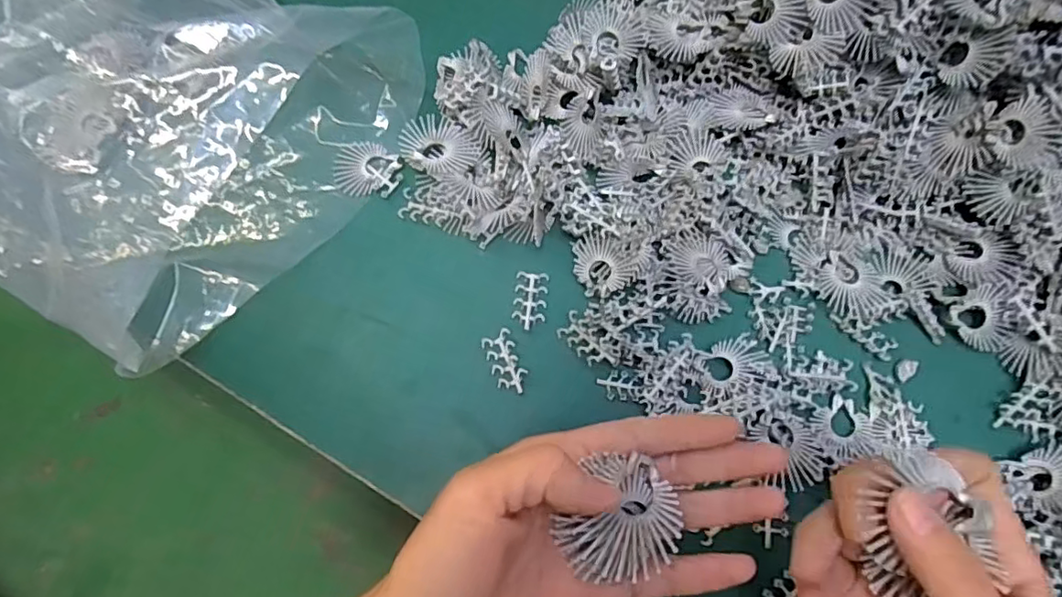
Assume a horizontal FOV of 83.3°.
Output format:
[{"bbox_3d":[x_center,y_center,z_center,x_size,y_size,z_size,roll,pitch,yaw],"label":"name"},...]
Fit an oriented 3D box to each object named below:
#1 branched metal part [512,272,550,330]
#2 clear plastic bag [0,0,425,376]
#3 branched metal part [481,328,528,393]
[{"bbox_3d":[0.000,0.001,0.377,0.020,0.004,0.037,7,74,2],"label":"branched metal part"},{"bbox_3d":[-0.269,-0.131,0.371,0.312,0.076,0.259,31,77,9],"label":"clear plastic bag"},{"bbox_3d":[-0.015,0.039,0.365,0.019,0.007,0.038,-23,75,-6],"label":"branched metal part"}]

